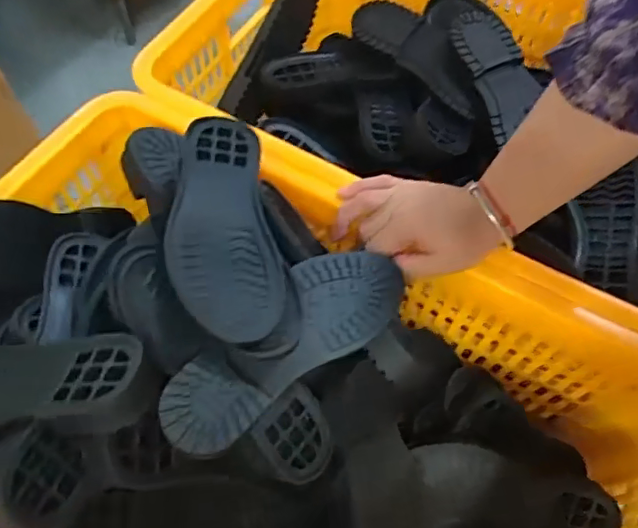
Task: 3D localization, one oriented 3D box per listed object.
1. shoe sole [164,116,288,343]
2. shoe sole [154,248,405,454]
[{"bbox_3d":[-0.071,-0.033,0.404,0.074,0.034,0.197,-9,62,-8],"label":"shoe sole"},{"bbox_3d":[-0.020,0.052,0.394,0.202,0.016,0.070,-35,68,-28],"label":"shoe sole"}]

